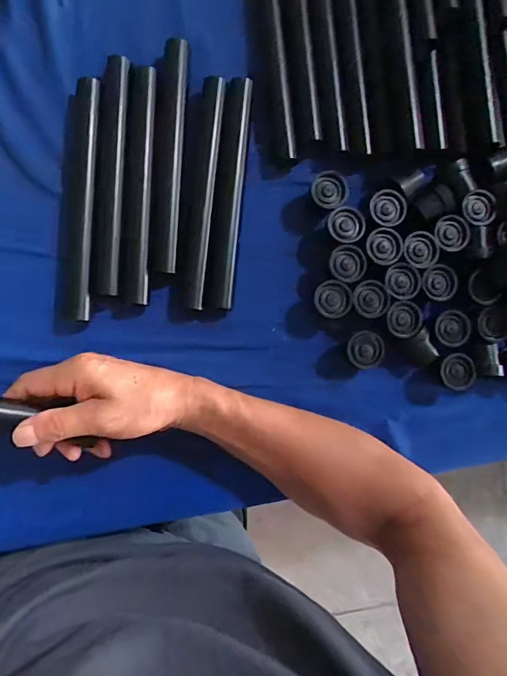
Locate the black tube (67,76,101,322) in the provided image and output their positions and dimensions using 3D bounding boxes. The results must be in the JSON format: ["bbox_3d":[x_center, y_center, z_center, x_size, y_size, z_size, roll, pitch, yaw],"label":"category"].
[{"bbox_3d":[-0.156,-0.126,0.407,0.021,0.018,0.219,2,87,-7],"label":"black tube"}]

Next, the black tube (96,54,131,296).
[{"bbox_3d":[-0.129,-0.149,0.408,0.021,0.014,0.218,3,87,-7],"label":"black tube"}]

